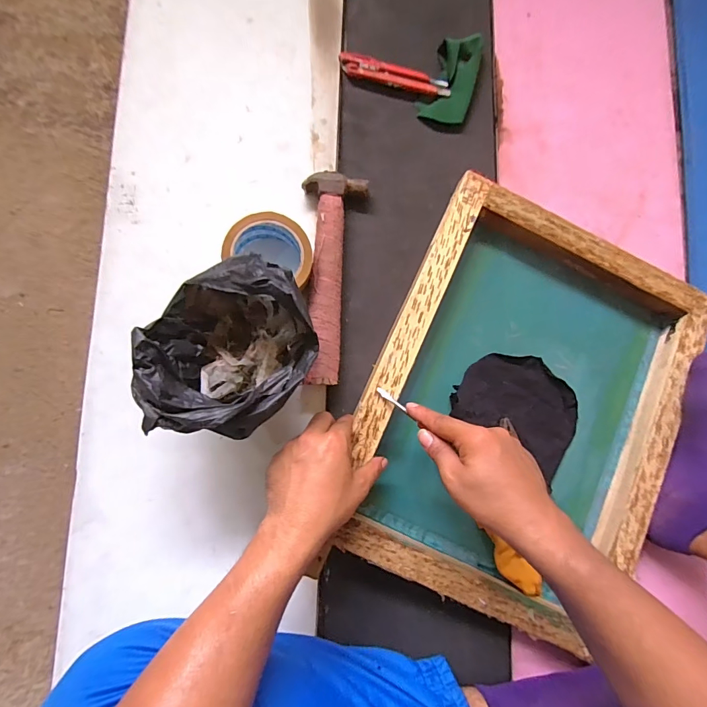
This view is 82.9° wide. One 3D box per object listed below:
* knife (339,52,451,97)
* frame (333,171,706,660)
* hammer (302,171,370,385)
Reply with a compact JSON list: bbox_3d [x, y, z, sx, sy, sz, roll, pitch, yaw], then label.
[{"bbox_3d":[0.056,-0.371,0.535,0.147,0.014,0.031,6,84,-7],"label":"knife"},{"bbox_3d":[0.206,0.061,0.494,0.366,0.054,0.471,25,82,-5],"label":"frame"},{"bbox_3d":[-0.038,-0.094,0.490,0.074,0.032,0.256,10,84,-7],"label":"hammer"}]

